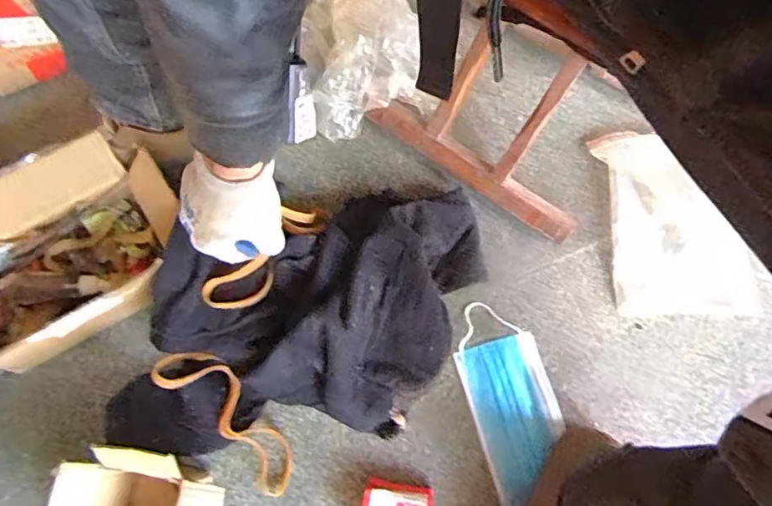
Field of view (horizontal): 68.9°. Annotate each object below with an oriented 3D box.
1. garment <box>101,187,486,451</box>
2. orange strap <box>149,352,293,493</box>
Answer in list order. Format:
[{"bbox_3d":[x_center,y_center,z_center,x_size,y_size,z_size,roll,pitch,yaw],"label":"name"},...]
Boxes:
[{"bbox_3d":[-0.088,0.069,0.579,0.403,0.111,0.228,-11,74,-4],"label":"garment"},{"bbox_3d":[-0.156,0.167,0.573,0.055,0.033,0.181,-39,102,-11],"label":"orange strap"}]

